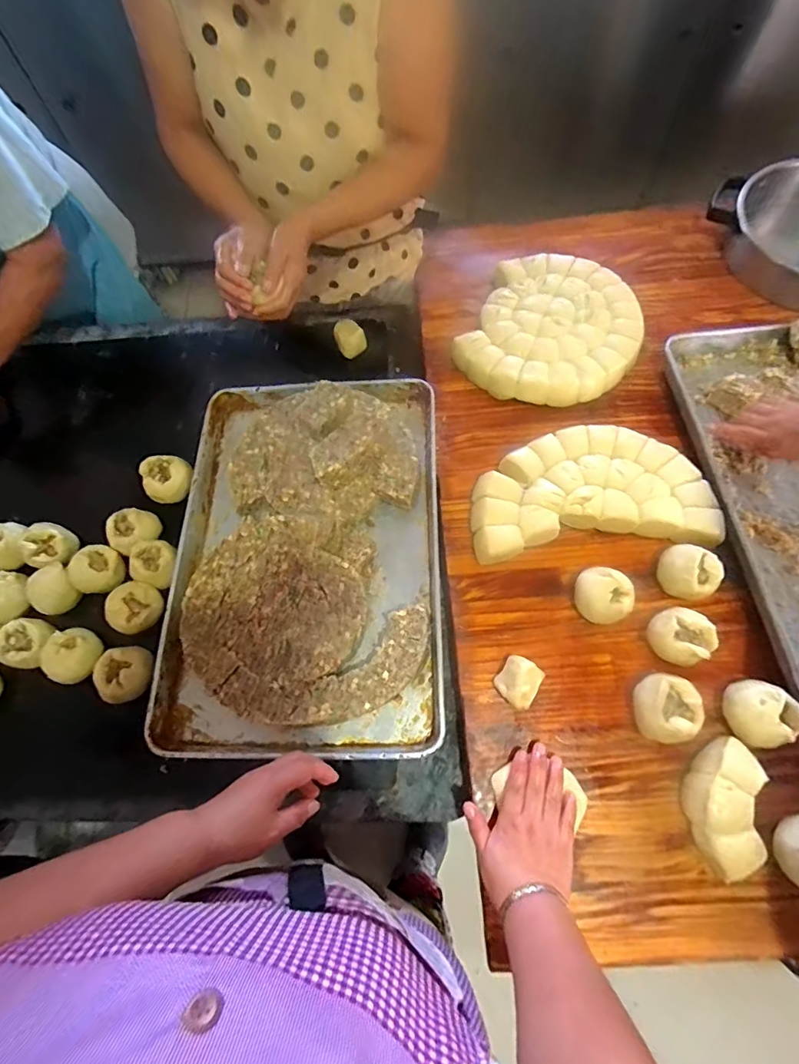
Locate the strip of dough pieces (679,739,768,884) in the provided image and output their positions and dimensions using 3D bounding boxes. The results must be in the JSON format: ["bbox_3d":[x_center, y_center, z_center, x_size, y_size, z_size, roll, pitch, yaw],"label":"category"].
[{"bbox_3d":[0.370,0.312,0.541,0.065,0.052,0.144,15,70,8],"label":"strip of dough pieces"}]

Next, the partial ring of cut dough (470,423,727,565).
[{"bbox_3d":[0.274,-0.064,0.699,0.333,0.042,0.195,-5,69,1],"label":"partial ring of cut dough"}]

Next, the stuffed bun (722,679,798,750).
[{"bbox_3d":[0.433,0.218,0.567,0.067,0.057,0.075,-1,68,2],"label":"stuffed bun"}]

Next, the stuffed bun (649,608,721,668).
[{"bbox_3d":[0.359,0.136,0.607,0.064,0.061,0.069,-2,66,4],"label":"stuffed bun"}]

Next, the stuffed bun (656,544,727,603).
[{"bbox_3d":[0.388,0.058,0.636,0.066,0.054,0.063,-2,66,4],"label":"stuffed bun"}]

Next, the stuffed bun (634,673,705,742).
[{"bbox_3d":[0.325,0.215,0.576,0.062,0.058,0.077,0,67,5],"label":"stuffed bun"}]

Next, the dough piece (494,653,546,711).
[{"bbox_3d":[0.151,0.194,0.606,0.048,0.052,0.057,32,73,14],"label":"dough piece"}]

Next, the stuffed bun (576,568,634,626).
[{"bbox_3d":[0.271,0.088,0.635,0.069,0.055,0.077,16,69,11],"label":"stuffed bun"}]

